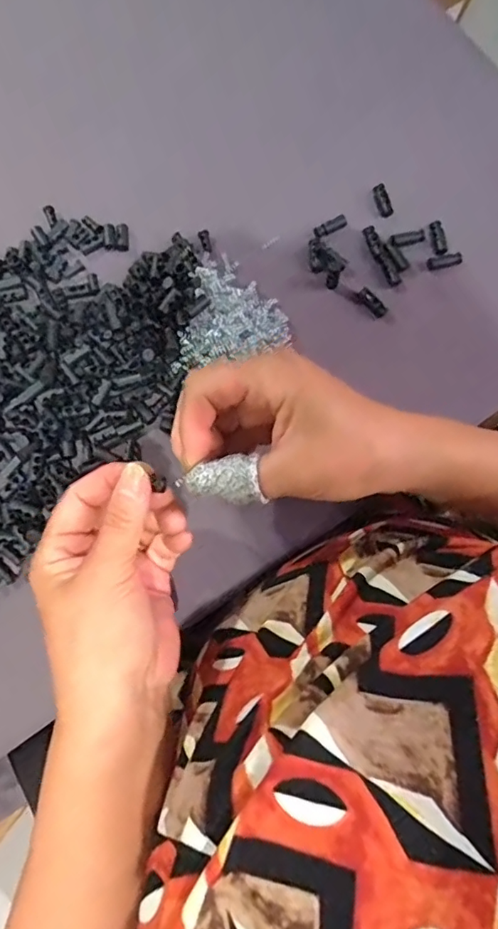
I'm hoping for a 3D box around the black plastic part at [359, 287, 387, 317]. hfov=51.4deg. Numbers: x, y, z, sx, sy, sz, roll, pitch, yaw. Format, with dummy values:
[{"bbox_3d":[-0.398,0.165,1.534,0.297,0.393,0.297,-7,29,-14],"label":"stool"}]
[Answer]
[{"bbox_3d":[0.090,-0.118,0.377,0.007,0.010,0.024,-42,81,-8],"label":"black plastic part"}]

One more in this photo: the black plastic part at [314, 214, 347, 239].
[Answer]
[{"bbox_3d":[0.061,-0.179,0.389,0.028,0.007,0.010,-30,80,-6],"label":"black plastic part"}]

